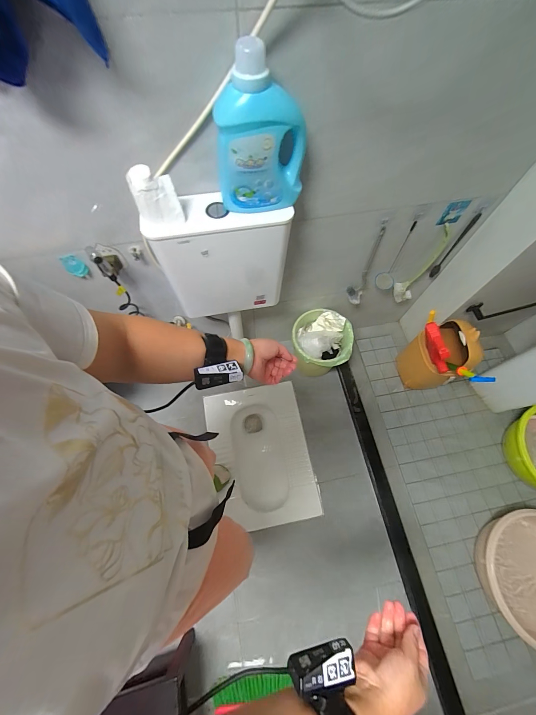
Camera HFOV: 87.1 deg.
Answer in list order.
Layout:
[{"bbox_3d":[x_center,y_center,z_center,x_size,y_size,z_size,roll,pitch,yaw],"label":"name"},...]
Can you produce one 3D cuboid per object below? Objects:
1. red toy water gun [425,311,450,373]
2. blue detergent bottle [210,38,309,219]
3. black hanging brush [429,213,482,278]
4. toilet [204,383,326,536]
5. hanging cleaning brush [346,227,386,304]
[{"bbox_3d":[0.546,-0.052,0.914,0.034,0.062,0.208,2,67,1],"label":"red toy water gun"},{"bbox_3d":[-0.017,-0.415,0.538,0.165,0.244,0.082,-9,67,-4],"label":"blue detergent bottle"},{"bbox_3d":[0.668,-0.391,1.018,0.024,0.272,0.032,39,72,15],"label":"black hanging brush"},{"bbox_3d":[-0.041,0.426,1.289,0.430,0.129,0.589,-10,67,-5],"label":"toilet"},{"bbox_3d":[0.348,-0.316,1.009,0.062,0.307,0.087,20,68,8],"label":"hanging cleaning brush"}]

